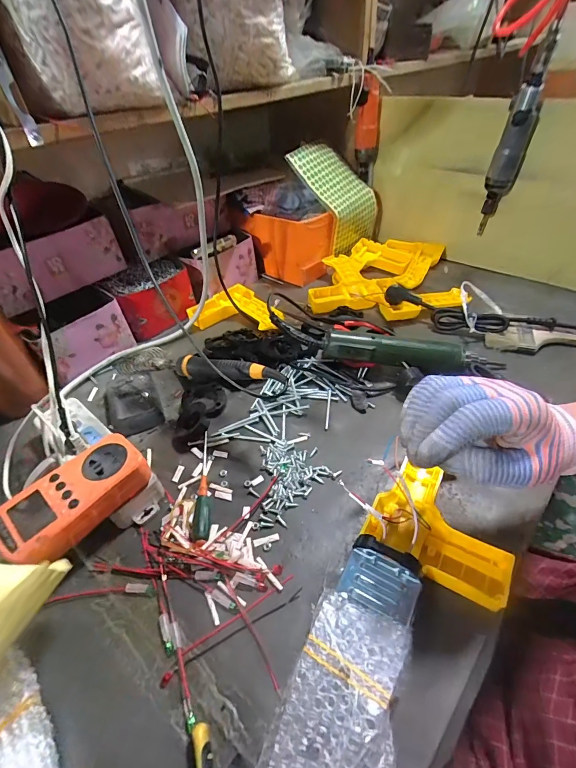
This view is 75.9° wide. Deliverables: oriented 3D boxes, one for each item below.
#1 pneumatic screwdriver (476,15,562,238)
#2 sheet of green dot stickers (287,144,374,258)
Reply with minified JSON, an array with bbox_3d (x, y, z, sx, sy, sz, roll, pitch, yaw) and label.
[{"bbox_3d":[0.358,-0.380,0.588,0.045,0.257,0.041,20,48,25],"label":"pneumatic screwdriver"},{"bbox_3d":[0.092,-0.371,0.742,0.115,0.178,0.147,29,52,31],"label":"sheet of green dot stickers"}]

